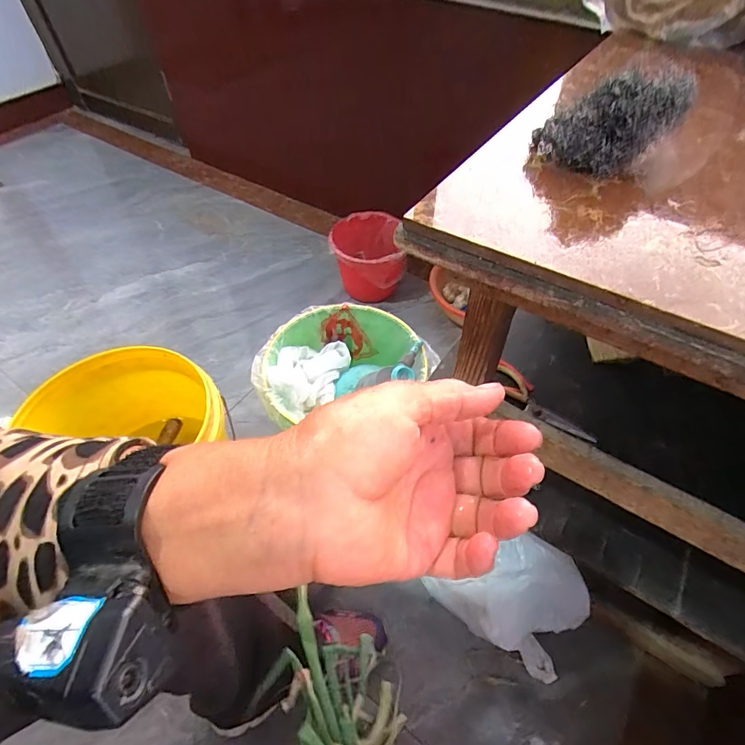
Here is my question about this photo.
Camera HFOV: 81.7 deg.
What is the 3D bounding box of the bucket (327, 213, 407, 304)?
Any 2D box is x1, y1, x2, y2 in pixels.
[{"bbox_3d":[-0.008,-0.272,1.057,0.173,0.157,0.174,-1,52,1],"label":"bucket"}]

